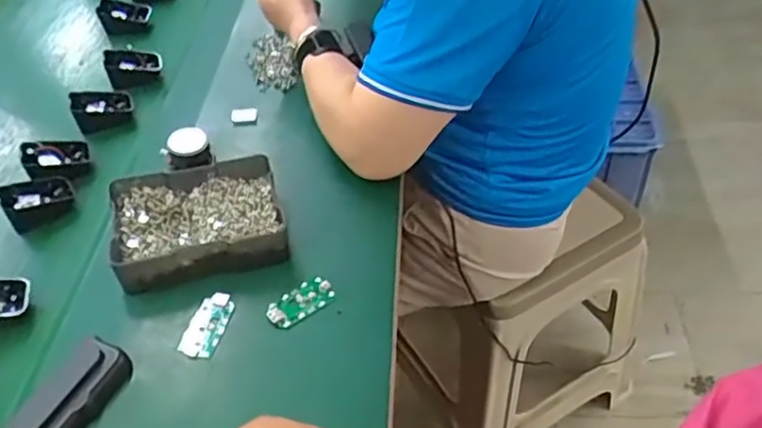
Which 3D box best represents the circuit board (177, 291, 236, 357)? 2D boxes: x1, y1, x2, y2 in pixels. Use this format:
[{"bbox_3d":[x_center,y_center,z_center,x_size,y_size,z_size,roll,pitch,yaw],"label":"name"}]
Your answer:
[{"bbox_3d":[-0.155,0.098,0.586,0.035,0.007,0.066,5,48,8],"label":"circuit board"}]

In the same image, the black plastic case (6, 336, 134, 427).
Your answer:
[{"bbox_3d":[-0.249,0.150,0.522,0.050,0.035,0.110,14,50,17],"label":"black plastic case"}]

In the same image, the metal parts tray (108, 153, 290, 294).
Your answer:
[{"bbox_3d":[-0.180,0.003,0.646,0.156,0.045,0.128,-13,48,-8],"label":"metal parts tray"}]

